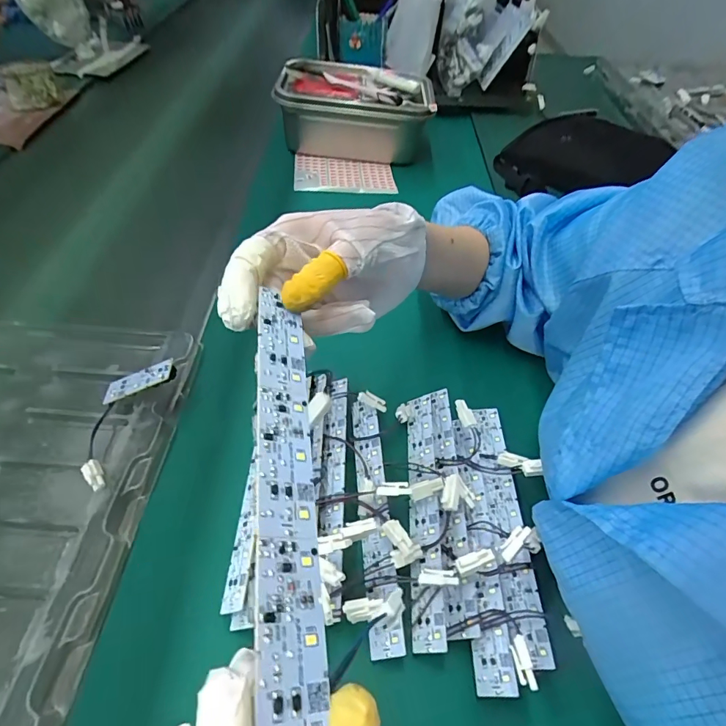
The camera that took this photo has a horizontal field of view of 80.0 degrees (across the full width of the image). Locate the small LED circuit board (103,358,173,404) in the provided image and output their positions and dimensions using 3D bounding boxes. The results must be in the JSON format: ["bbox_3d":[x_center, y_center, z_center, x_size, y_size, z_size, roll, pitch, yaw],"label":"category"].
[{"bbox_3d":[-0.191,0.015,0.368,0.064,0.004,0.025,-21,52,9],"label":"small LED circuit board"}]

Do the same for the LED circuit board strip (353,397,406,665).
[{"bbox_3d":[0.009,0.105,0.322,0.021,0.011,0.188,-2,51,-5],"label":"LED circuit board strip"}]

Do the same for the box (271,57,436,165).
[{"bbox_3d":[-0.008,-0.410,0.710,0.244,0.123,0.156,-2,51,-5],"label":"box"}]

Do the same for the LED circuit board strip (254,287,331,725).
[{"bbox_3d":[-0.031,0.041,0.172,0.024,0.004,0.180,15,45,-29],"label":"LED circuit board strip"}]

